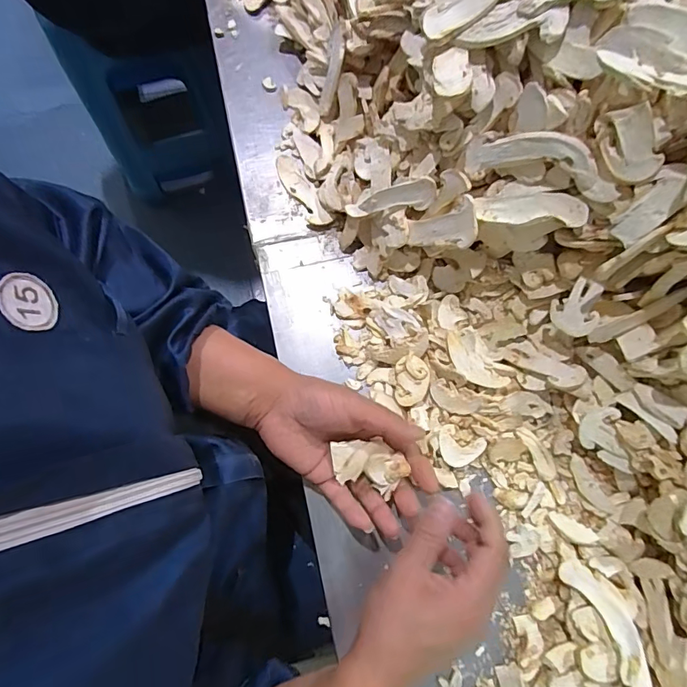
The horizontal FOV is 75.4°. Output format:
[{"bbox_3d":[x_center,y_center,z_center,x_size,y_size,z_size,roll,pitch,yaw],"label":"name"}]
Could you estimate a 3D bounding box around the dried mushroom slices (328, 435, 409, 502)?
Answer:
[{"bbox_3d":[0.023,0.104,0.379,0.062,0.013,0.040,11,79,1],"label":"dried mushroom slices"}]

